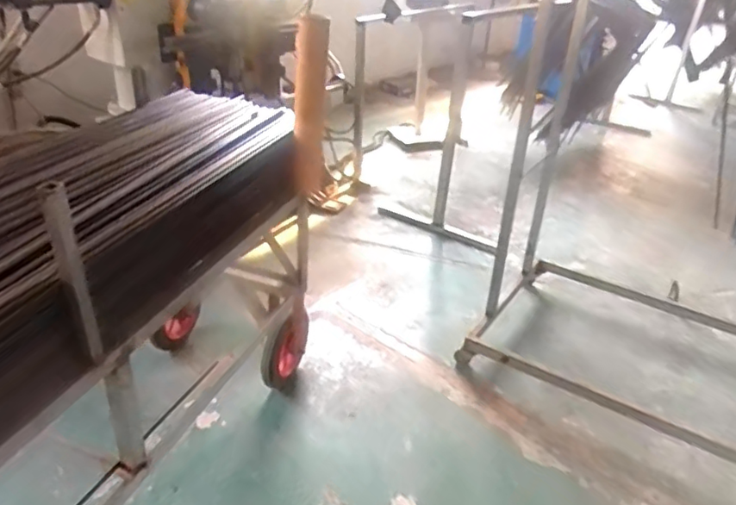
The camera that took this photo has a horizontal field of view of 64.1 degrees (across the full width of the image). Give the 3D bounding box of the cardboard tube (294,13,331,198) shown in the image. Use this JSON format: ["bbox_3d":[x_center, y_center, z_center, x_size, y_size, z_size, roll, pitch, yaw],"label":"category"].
[{"bbox_3d":[-0.163,-0.399,1.656,0.081,0.496,0.101,-1,30,-7],"label":"cardboard tube"}]

